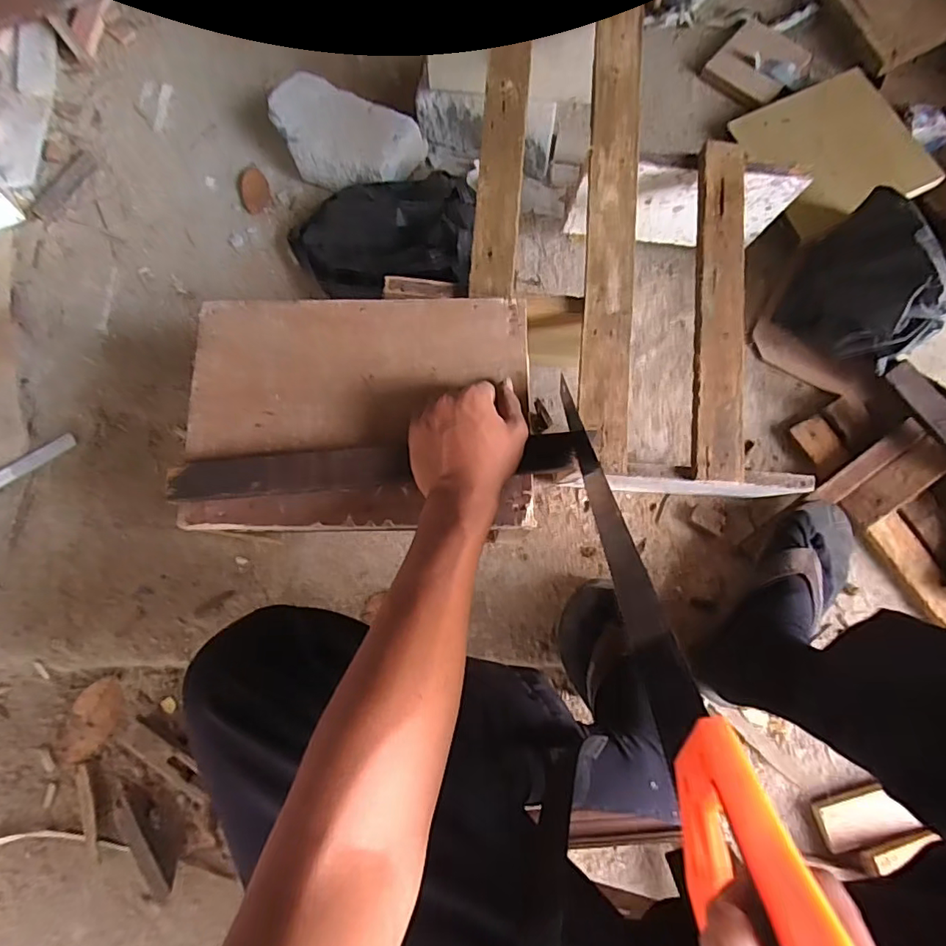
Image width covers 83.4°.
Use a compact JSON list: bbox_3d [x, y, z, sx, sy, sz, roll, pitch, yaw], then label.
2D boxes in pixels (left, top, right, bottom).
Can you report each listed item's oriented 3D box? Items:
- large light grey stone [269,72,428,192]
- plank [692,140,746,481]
[{"bbox_3d":[-0.188,-0.477,0.766,0.214,0.073,0.119,21,79,5],"label":"large light grey stone"},{"bbox_3d":[0.256,-0.175,0.550,0.050,0.016,0.362,3,78,1],"label":"plank"}]

